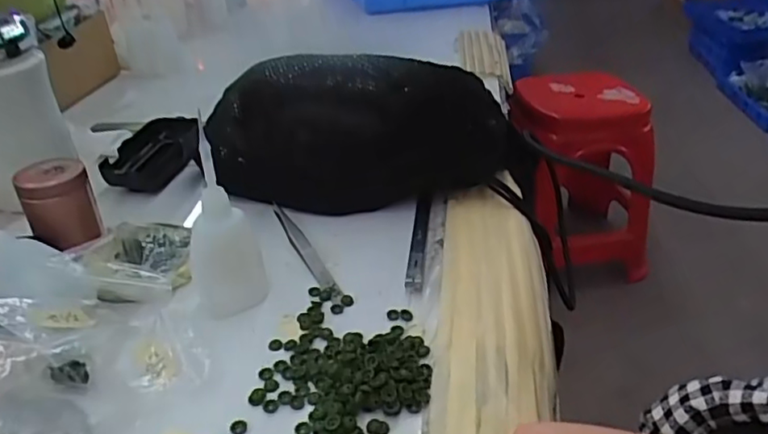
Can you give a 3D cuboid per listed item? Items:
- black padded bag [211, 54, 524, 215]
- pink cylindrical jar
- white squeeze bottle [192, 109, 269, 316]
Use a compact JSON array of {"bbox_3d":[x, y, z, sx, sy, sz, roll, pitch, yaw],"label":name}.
[{"bbox_3d":[-0.014,-0.071,0.479,0.231,0.108,0.075,3,32,7],"label":"black padded bag"},{"bbox_3d":[-0.228,-0.010,0.423,0.043,0.055,0.039,-23,38,-30],"label":"pink cylindrical jar"},{"bbox_3d":[-0.099,-0.001,0.367,0.043,0.110,0.043,-15,35,-21],"label":"white squeeze bottle"}]

